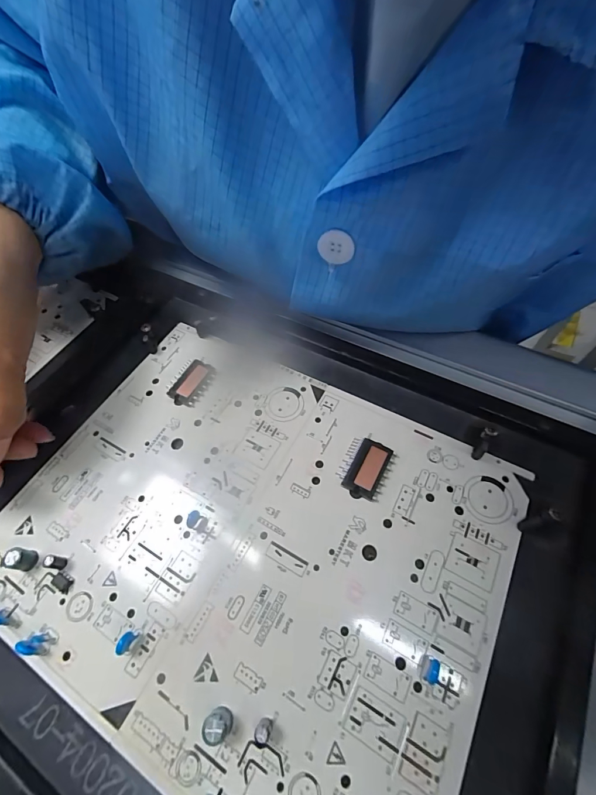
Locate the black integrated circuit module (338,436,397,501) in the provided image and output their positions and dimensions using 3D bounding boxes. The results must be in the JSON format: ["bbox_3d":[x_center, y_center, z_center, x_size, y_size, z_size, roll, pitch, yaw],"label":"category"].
[{"bbox_3d":[0.039,0.041,0.207,0.026,0.006,0.033,25,63,18],"label":"black integrated circuit module"}]

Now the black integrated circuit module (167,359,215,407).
[{"bbox_3d":[-0.074,-0.011,0.247,0.022,0.006,0.034,20,62,15],"label":"black integrated circuit module"}]

